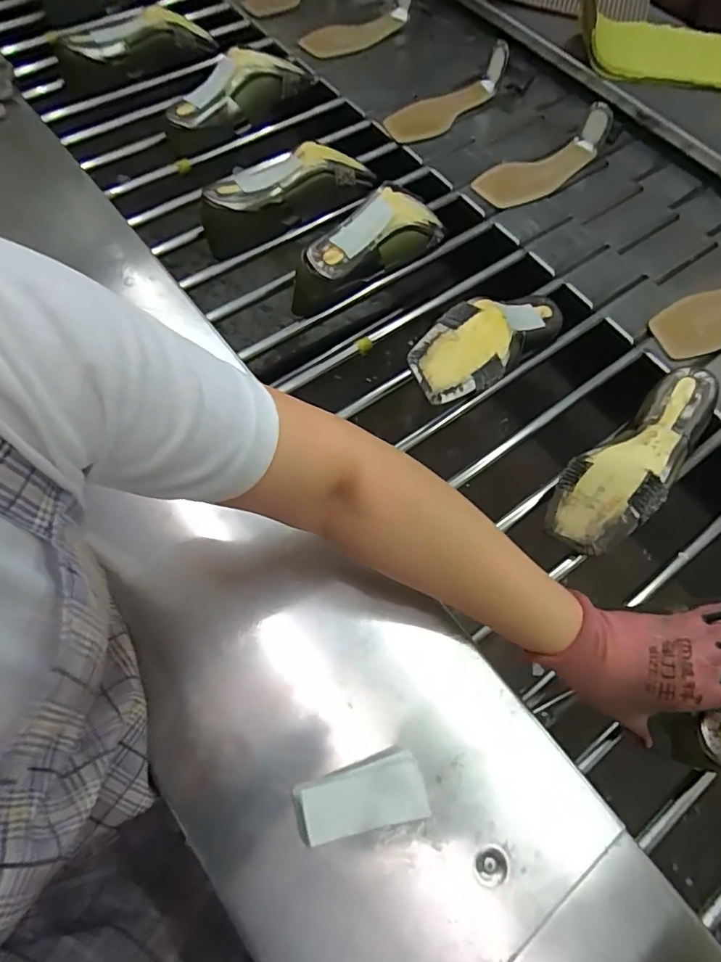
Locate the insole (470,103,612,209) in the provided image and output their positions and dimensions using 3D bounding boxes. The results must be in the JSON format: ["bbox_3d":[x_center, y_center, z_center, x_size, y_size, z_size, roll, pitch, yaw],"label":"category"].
[{"bbox_3d":[0.251,-0.439,0.727,0.204,0.051,0.075,-31,70,-16],"label":"insole"}]

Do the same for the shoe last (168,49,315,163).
[{"bbox_3d":[-0.165,-0.510,0.717,0.217,0.067,0.069,-41,73,-19],"label":"shoe last"}]

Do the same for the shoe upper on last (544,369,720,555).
[{"bbox_3d":[0.270,-0.023,0.528,0.078,0.073,0.214,41,70,15],"label":"shoe upper on last"}]

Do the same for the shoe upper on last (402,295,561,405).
[{"bbox_3d":[0.145,-0.151,0.563,0.221,0.060,0.079,-31,69,-32],"label":"shoe upper on last"}]

